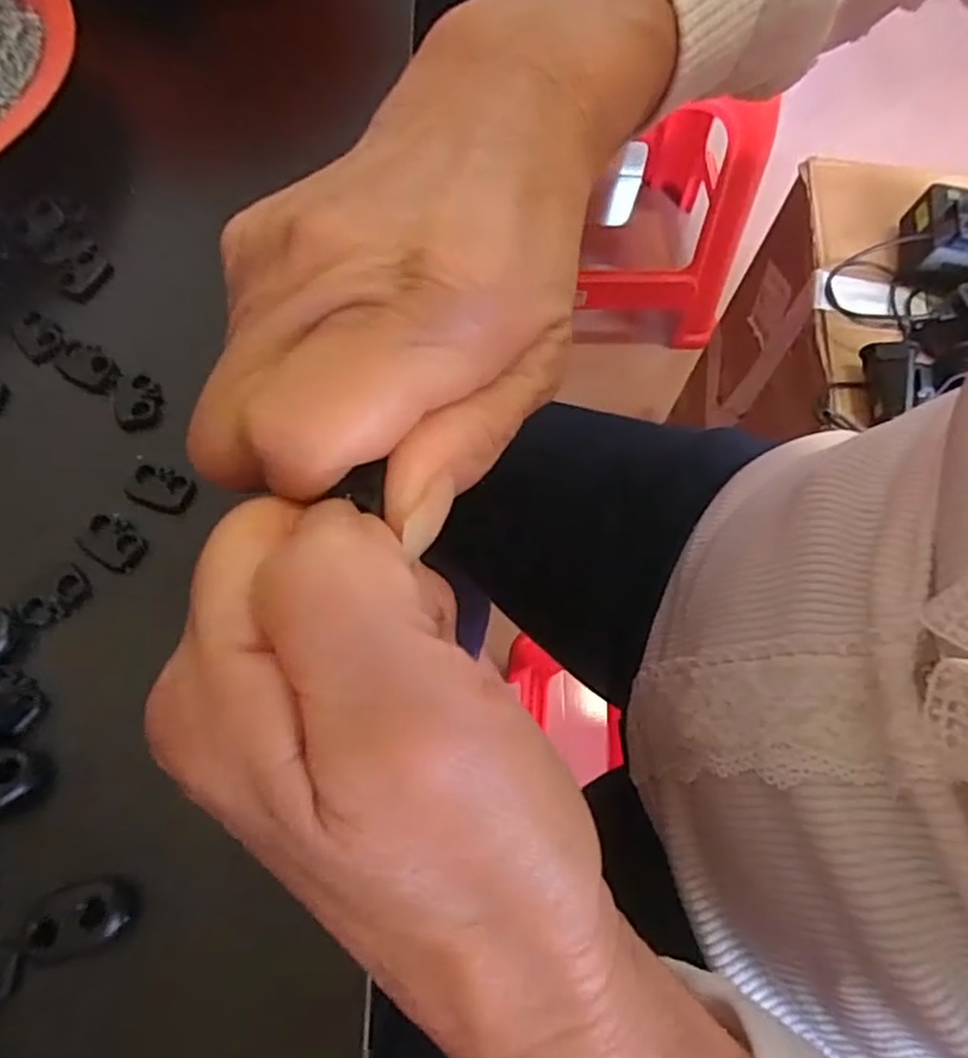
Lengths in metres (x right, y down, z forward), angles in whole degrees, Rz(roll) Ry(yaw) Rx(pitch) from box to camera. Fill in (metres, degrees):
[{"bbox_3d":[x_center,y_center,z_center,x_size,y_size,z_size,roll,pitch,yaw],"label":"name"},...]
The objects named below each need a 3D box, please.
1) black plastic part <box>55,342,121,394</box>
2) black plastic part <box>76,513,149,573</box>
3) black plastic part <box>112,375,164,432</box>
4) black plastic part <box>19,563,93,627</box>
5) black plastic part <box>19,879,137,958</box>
[{"bbox_3d":[-0.125,-0.050,0.210,0.018,0.006,0.012,25,68,8],"label":"black plastic part"},{"bbox_3d":[-0.104,0.004,0.188,0.015,0.006,0.013,33,69,11],"label":"black plastic part"},{"bbox_3d":[-0.106,-0.039,0.205,0.013,0.004,0.019,-3,67,-4],"label":"black plastic part"},{"bbox_3d":[-0.115,0.019,0.181,0.010,0.004,0.018,39,71,13],"label":"black plastic part"},{"bbox_3d":[-0.093,0.088,0.151,0.026,0.013,0.013,-14,69,-9],"label":"black plastic part"}]

